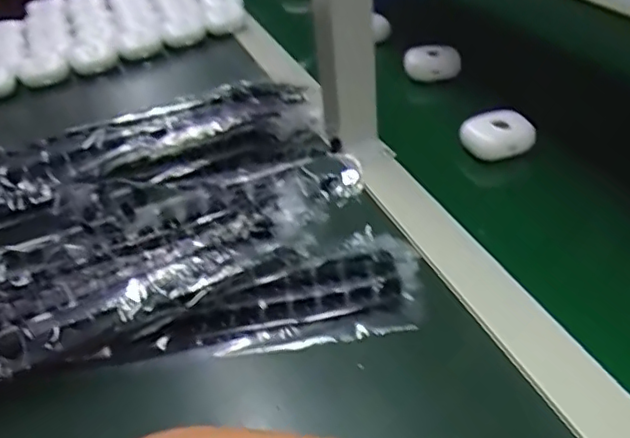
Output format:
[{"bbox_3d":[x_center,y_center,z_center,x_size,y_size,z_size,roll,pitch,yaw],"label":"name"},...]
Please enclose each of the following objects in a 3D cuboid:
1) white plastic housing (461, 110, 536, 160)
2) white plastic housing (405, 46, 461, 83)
[{"bbox_3d":[0.161,-0.075,0.539,0.056,0.029,0.035,-12,38,-5],"label":"white plastic housing"},{"bbox_3d":[0.130,-0.172,0.673,0.062,0.030,0.039,-6,38,2],"label":"white plastic housing"}]

